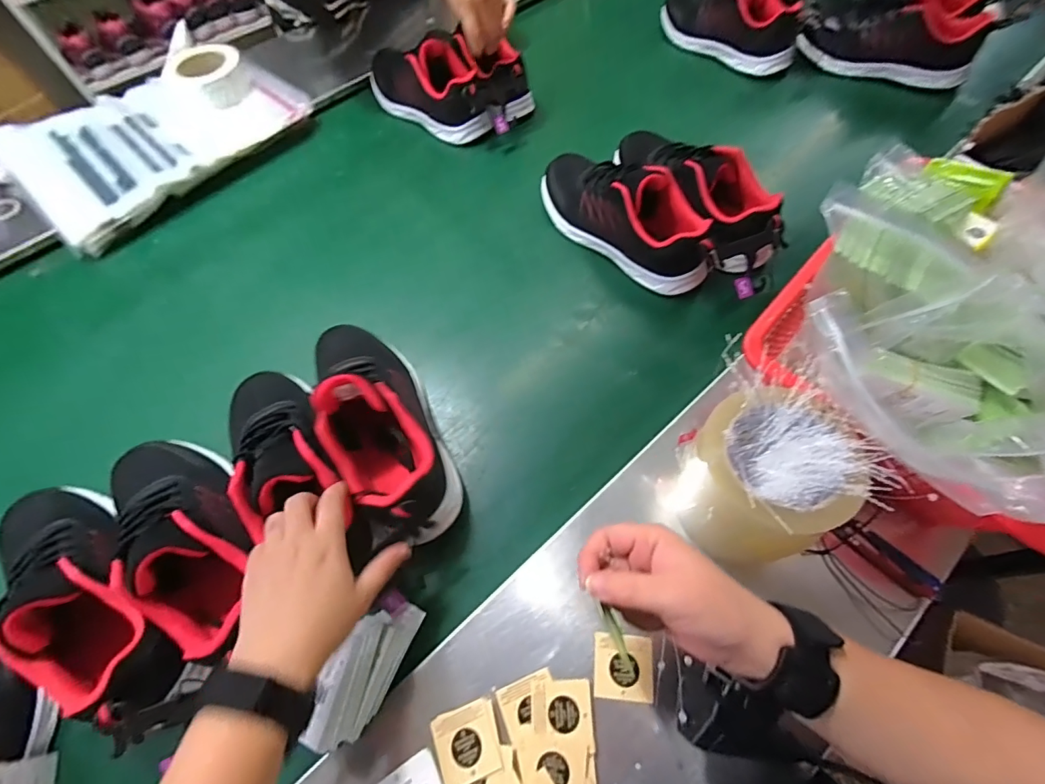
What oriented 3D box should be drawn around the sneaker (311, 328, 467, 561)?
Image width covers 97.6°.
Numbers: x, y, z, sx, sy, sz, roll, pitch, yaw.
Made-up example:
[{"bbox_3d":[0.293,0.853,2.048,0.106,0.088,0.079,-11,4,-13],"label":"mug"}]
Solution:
[{"bbox_3d":[-0.141,0.018,0.434,0.090,0.107,0.255,-24,68,-9],"label":"sneaker"}]

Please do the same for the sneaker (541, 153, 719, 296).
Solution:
[{"bbox_3d":[0.123,-0.218,0.547,0.249,0.081,0.085,40,73,17],"label":"sneaker"}]

